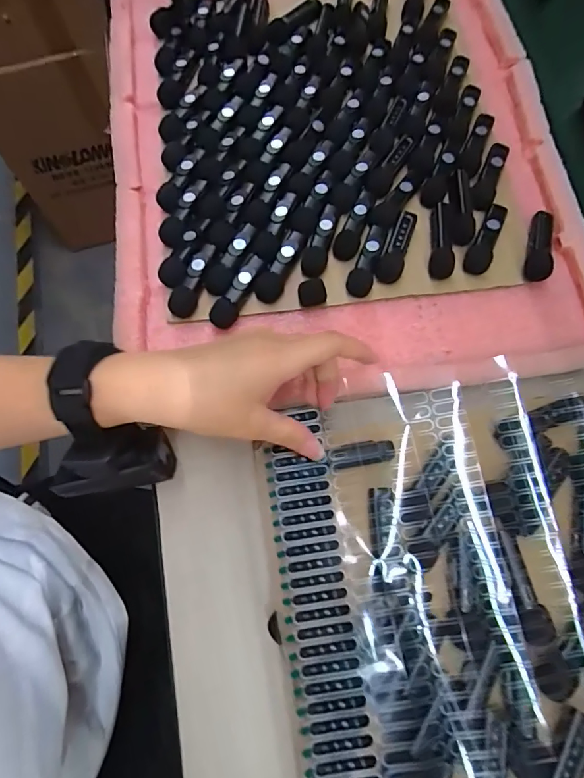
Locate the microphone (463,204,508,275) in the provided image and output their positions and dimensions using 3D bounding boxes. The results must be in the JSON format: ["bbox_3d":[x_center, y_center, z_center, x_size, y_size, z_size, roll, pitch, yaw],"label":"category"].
[{"bbox_3d":[0.155,-0.120,0.349,0.020,0.018,0.064,25,74,8],"label":"microphone"}]

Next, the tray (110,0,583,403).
[{"bbox_3d":[0.033,-0.233,0.387,0.368,0.032,0.489,-8,71,-2],"label":"tray"}]

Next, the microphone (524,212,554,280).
[{"bbox_3d":[0.196,-0.113,0.349,0.019,0.011,0.062,13,73,4],"label":"microphone"}]

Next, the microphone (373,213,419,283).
[{"bbox_3d":[0.084,-0.112,0.350,0.021,0.015,0.062,22,74,7],"label":"microphone"}]

